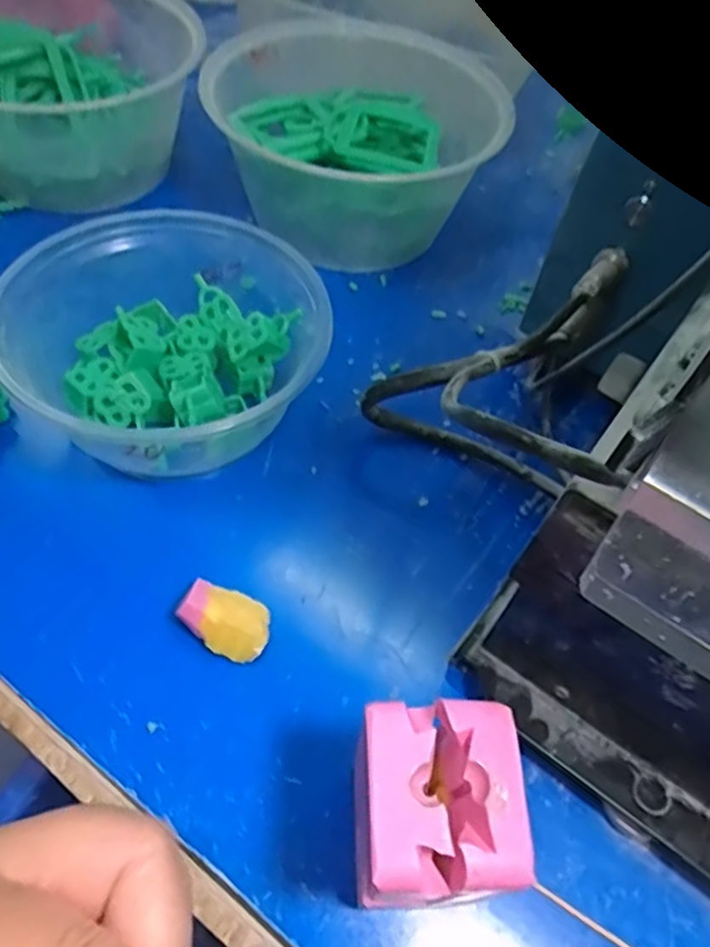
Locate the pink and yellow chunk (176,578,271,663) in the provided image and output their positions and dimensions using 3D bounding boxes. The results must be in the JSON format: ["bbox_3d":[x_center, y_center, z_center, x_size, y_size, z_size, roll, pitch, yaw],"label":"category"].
[{"bbox_3d":[-0.048,0.055,0.258,0.033,0.015,0.024,23,56,9],"label":"pink and yellow chunk"}]

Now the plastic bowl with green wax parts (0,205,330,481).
[{"bbox_3d":[-0.084,-0.057,0.306,0.134,0.057,0.119,-33,64,-25],"label":"plastic bowl with green wax parts"}]

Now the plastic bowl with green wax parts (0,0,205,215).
[{"bbox_3d":[-0.176,-0.240,0.410,0.160,0.070,0.166,3,55,-5],"label":"plastic bowl with green wax parts"}]

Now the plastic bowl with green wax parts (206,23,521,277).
[{"bbox_3d":[-0.005,-0.194,0.400,0.147,0.074,0.149,3,55,-5],"label":"plastic bowl with green wax parts"}]

